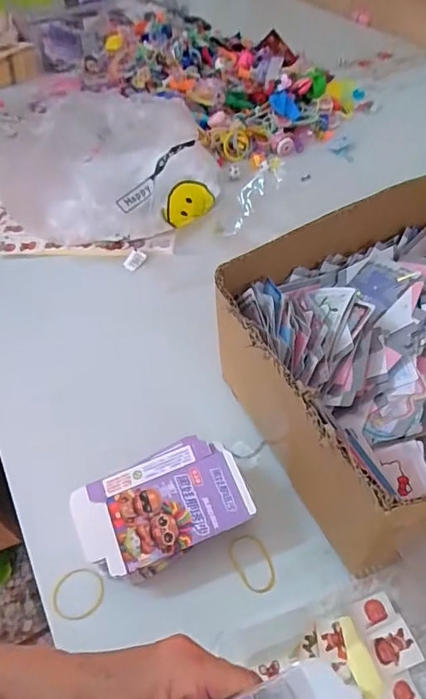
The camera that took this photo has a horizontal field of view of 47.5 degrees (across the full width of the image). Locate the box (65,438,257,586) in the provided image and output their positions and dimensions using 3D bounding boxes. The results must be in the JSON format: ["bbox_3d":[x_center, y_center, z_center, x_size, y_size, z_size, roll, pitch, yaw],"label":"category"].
[{"bbox_3d":[-0.046,0.150,0.446,0.146,0.061,0.088,-19,52,-14],"label":"box"}]

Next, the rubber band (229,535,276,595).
[{"bbox_3d":[0.036,0.194,0.440,0.033,0.005,0.052,-20,50,-6],"label":"rubber band"}]

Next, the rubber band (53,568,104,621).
[{"bbox_3d":[-0.120,0.216,0.431,0.046,0.004,0.044,-1,50,1],"label":"rubber band"}]

